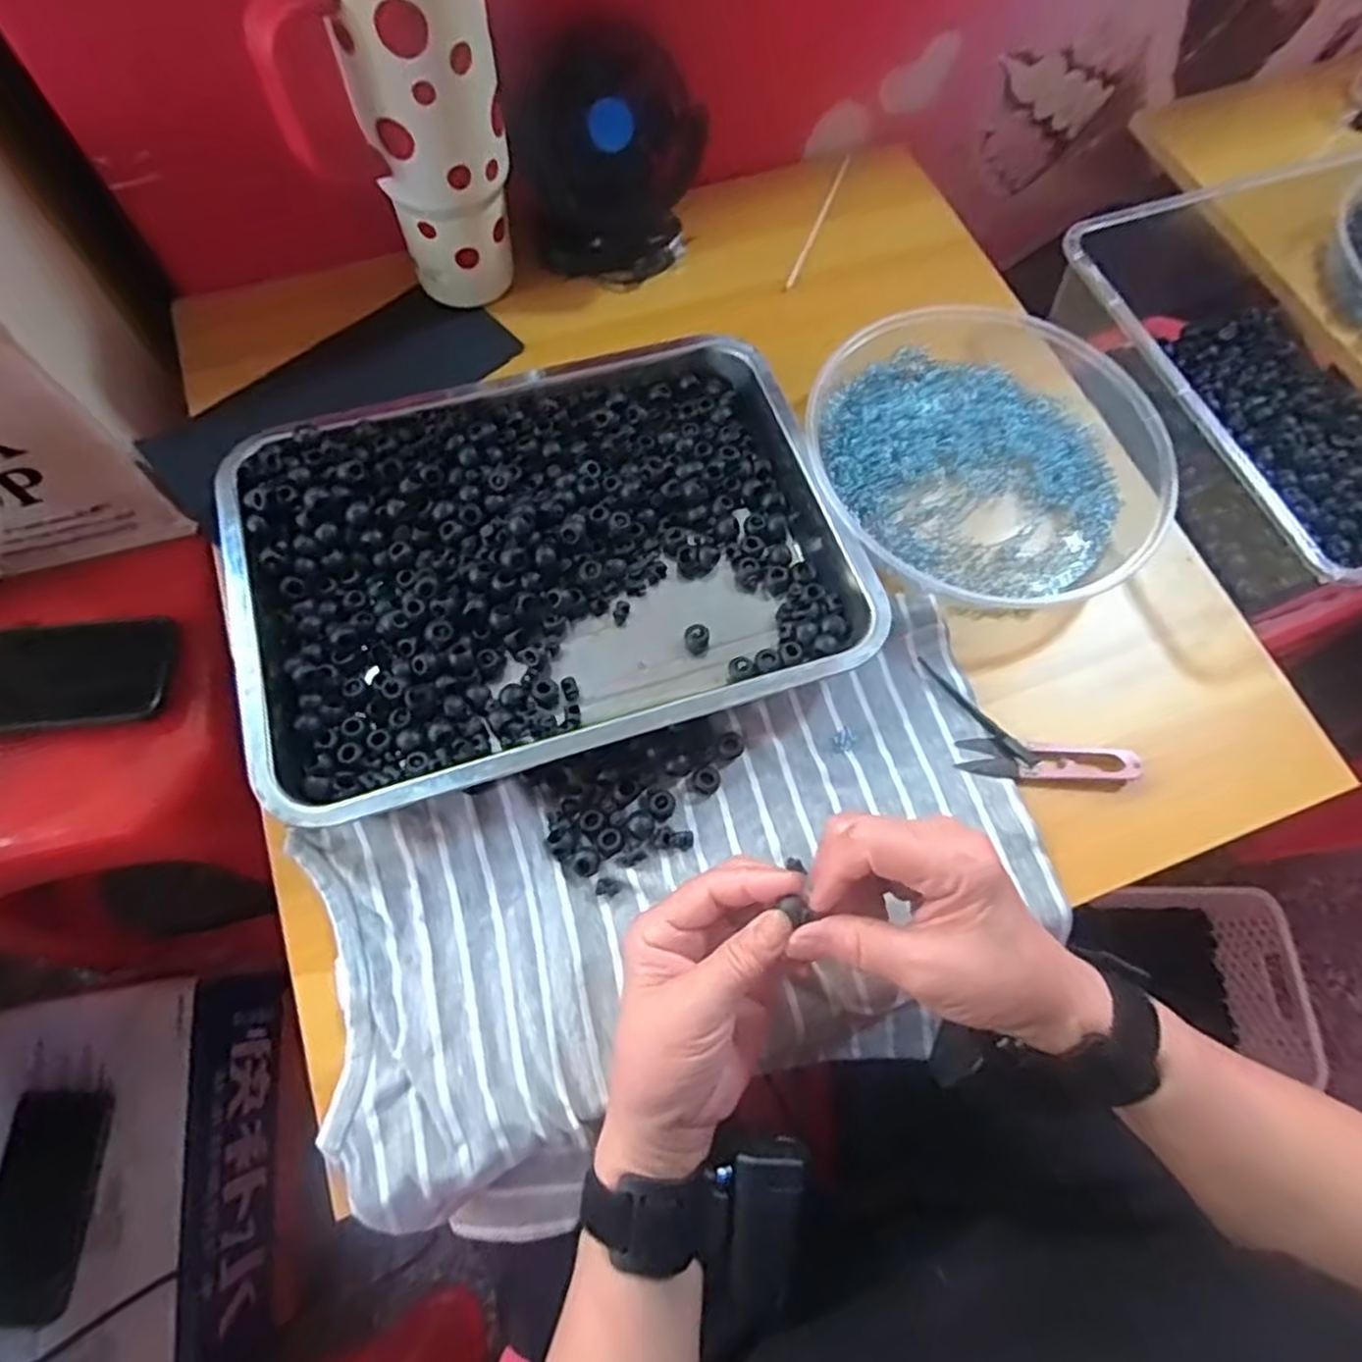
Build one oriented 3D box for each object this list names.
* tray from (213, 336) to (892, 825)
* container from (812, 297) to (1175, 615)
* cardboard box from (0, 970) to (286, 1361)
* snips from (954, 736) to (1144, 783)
[{"bbox_3d":[-0.079,-0.074,0.448,0.336,0.043,0.250,-17,70,-9],"label":"tray"},{"bbox_3d":[0.192,-0.152,0.493,0.232,0.041,0.231,-19,70,-10],"label":"container"},{"bbox_3d":[-0.487,0.447,0.669,0.222,0.126,0.320,-6,69,-5],"label":"cardboard box"},{"bbox_3d":[0.211,0.045,0.434,0.099,0.011,0.022,3,68,-1],"label":"snips"}]

